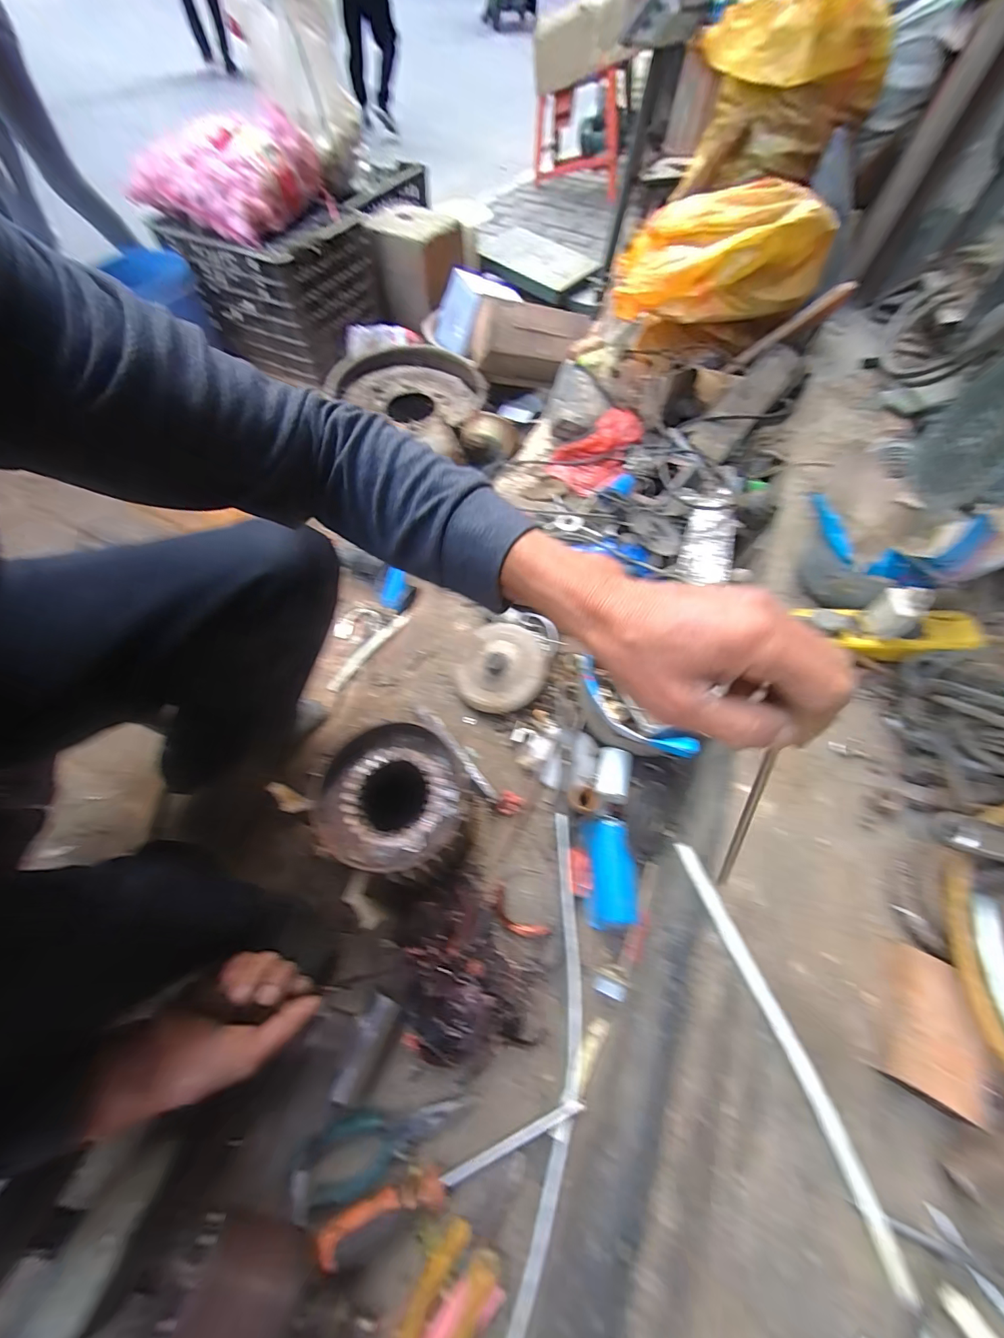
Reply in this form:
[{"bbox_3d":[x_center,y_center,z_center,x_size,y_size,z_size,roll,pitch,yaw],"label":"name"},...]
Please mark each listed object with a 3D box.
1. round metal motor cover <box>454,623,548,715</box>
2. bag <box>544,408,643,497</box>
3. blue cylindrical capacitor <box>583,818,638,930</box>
[{"bbox_3d":[-0.008,-0.006,0.655,0.144,0.042,0.144,-2,66,15],"label":"round metal motor cover"},{"bbox_3d":[0.203,-0.452,0.880,0.195,0.035,0.144,-45,67,8],"label":"bag"},{"bbox_3d":[0.131,0.248,0.521,0.053,0.045,0.120,3,61,-2],"label":"blue cylindrical capacitor"}]

